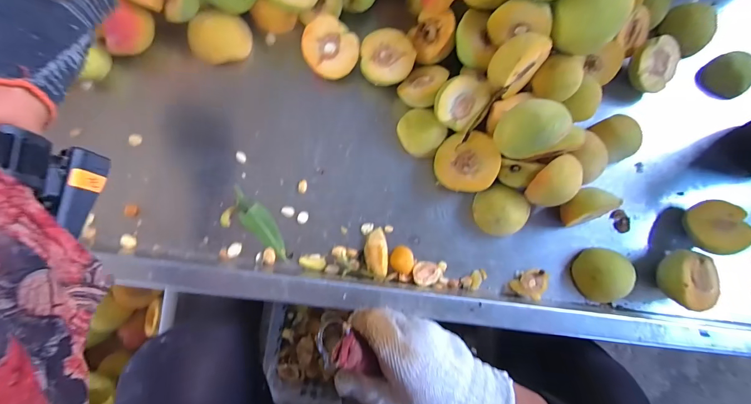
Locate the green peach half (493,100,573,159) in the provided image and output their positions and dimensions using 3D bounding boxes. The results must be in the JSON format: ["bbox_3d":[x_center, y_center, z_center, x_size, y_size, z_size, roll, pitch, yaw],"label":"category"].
[{"bbox_3d":[0.157,-0.075,0.349,0.035,0.071,0.052,-20,82,-50],"label":"green peach half"}]

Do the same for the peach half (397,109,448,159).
[{"bbox_3d":[0.055,-0.085,0.414,0.046,0.026,0.060,-41,88,-8],"label":"peach half"}]

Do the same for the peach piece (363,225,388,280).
[{"bbox_3d":[0.001,0.061,0.399,0.027,0.022,0.057,-4,83,-5],"label":"peach piece"}]

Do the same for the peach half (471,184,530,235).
[{"bbox_3d":[0.149,0.010,0.406,0.054,0.033,0.057,1,83,-4],"label":"peach half"}]

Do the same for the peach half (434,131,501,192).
[{"bbox_3d":[0.110,-0.045,0.408,0.071,0.027,0.071,-5,76,19],"label":"peach half"}]

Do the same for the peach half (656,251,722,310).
[{"bbox_3d":[0.352,0.087,0.388,0.060,0.049,0.063,-19,85,-6],"label":"peach half"}]

